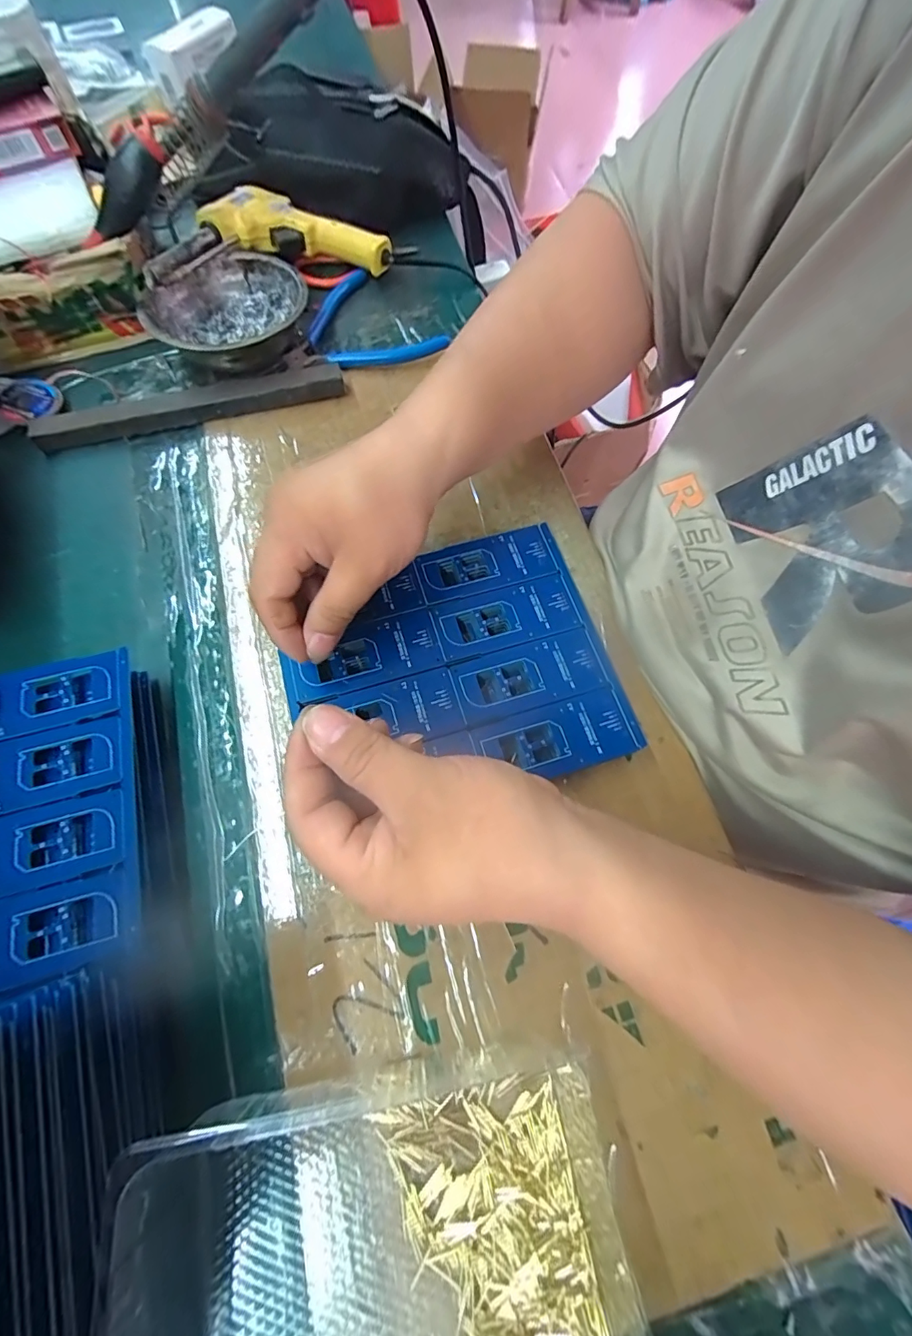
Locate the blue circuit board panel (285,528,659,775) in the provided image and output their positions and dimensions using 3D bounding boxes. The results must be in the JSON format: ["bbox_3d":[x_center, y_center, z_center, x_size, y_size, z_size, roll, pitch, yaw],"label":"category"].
[{"bbox_3d":[-0.004,-0.002,0.295,0.188,0.005,0.157,-16,70,-6],"label":"blue circuit board panel"}]

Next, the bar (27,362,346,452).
[{"bbox_3d":[-0.206,-0.205,0.377,0.232,0.021,0.028,-14,70,-6],"label":"bar"}]

